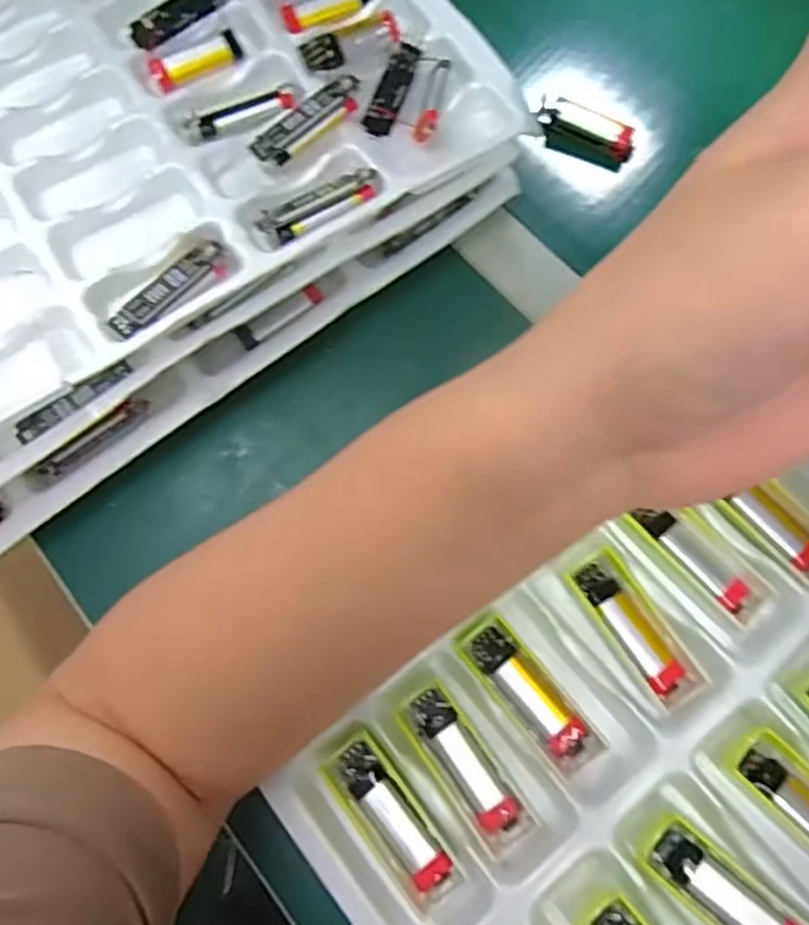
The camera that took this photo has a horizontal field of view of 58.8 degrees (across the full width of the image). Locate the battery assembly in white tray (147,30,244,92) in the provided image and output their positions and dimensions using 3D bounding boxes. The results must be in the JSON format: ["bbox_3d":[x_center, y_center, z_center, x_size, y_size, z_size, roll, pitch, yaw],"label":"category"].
[{"bbox_3d":[-0.122,-0.237,0.423,0.055,0.010,0.019,-31,73,-6],"label":"battery assembly in white tray"}]

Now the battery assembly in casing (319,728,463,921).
[{"bbox_3d":[-0.005,0.169,0.336,0.027,0.026,0.083,-35,73,-7],"label":"battery assembly in casing"}]

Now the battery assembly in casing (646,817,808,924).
[{"bbox_3d":[0.143,0.191,0.311,0.077,0.014,0.025,38,79,14],"label":"battery assembly in casing"}]

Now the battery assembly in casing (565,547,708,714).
[{"bbox_3d":[0.112,0.081,0.351,0.024,0.018,0.077,-32,73,-6],"label":"battery assembly in casing"}]

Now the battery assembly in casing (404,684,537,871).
[{"bbox_3d":[0.029,0.144,0.337,0.025,0.015,0.081,-34,73,-7],"label":"battery assembly in casing"}]

